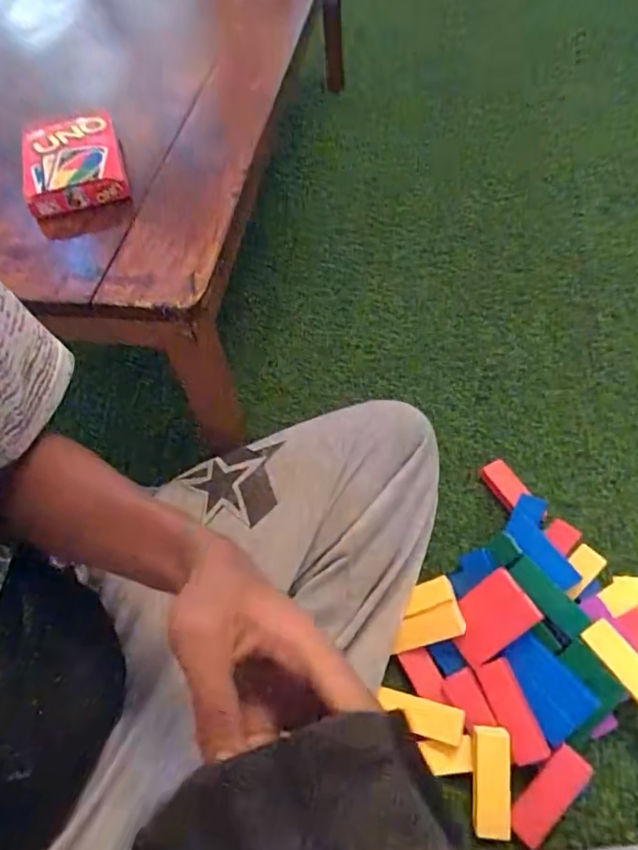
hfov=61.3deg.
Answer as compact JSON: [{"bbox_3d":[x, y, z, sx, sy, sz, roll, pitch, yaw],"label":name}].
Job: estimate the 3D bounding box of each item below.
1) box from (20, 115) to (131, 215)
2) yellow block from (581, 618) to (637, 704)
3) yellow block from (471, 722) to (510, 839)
[{"bbox_3d":[-0.238,-0.254,0.520,0.090,0.024,0.123,-17,59,-7],"label":"box"},{"bbox_3d":[0.286,0.224,0.498,0.029,0.016,0.085,-28,61,-14],"label":"yellow block"},{"bbox_3d":[0.156,0.322,0.487,0.032,0.013,0.087,3,74,5],"label":"yellow block"}]

